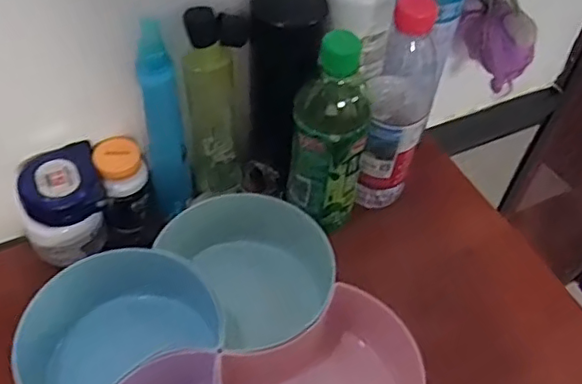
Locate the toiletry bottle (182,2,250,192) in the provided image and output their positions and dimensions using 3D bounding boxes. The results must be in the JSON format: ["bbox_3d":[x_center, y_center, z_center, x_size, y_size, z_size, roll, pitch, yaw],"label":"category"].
[{"bbox_3d":[-0.067,-0.079,0.546,0.051,0.192,0.039,-1,50,-5],"label":"toiletry bottle"}]

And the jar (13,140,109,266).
[{"bbox_3d":[-0.198,0.013,0.532,0.069,0.085,0.067,2,50,-2],"label":"jar"}]

